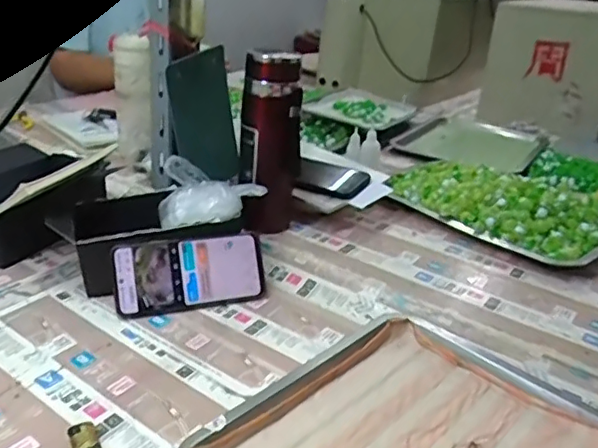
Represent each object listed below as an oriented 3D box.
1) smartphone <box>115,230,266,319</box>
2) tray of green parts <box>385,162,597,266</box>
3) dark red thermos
[{"bbox_3d":[-0.120,0.055,0.648,0.164,0.079,0.004,-6,-4,-20],"label":"smartphone"},{"bbox_3d":[0.293,-0.033,0.850,0.332,0.058,0.188,24,32,34],"label":"tray of green parts"},{"bbox_3d":[-0.033,-0.096,0.731,0.070,0.227,0.060,3,26,-3],"label":"dark red thermos"}]

